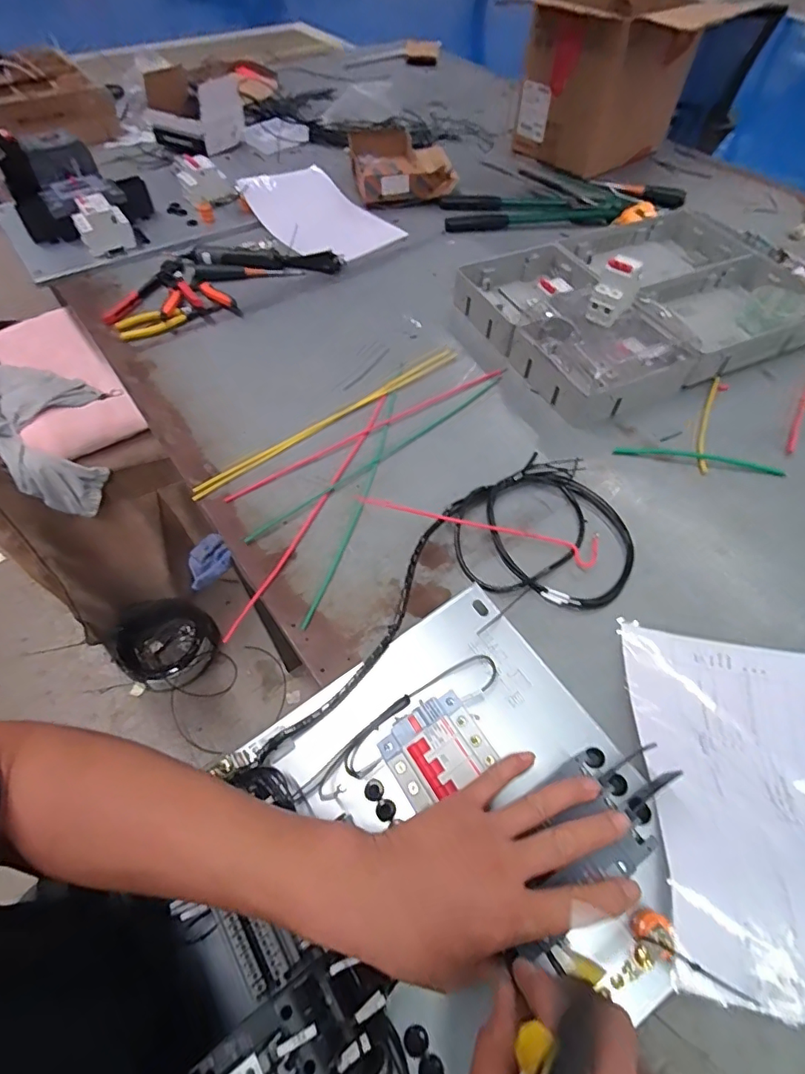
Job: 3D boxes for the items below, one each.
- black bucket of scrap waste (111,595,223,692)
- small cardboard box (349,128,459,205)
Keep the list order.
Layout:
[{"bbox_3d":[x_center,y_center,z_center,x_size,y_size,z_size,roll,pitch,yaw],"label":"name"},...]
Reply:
[{"bbox_3d":[-0.528,0.237,1.140,0.197,0.082,0.197,1,56,-1],"label":"black bucket of scrap waste"},{"bbox_3d":[-0.006,-0.829,1.119,0.211,0.066,0.272,-8,56,-6],"label":"small cardboard box"}]

